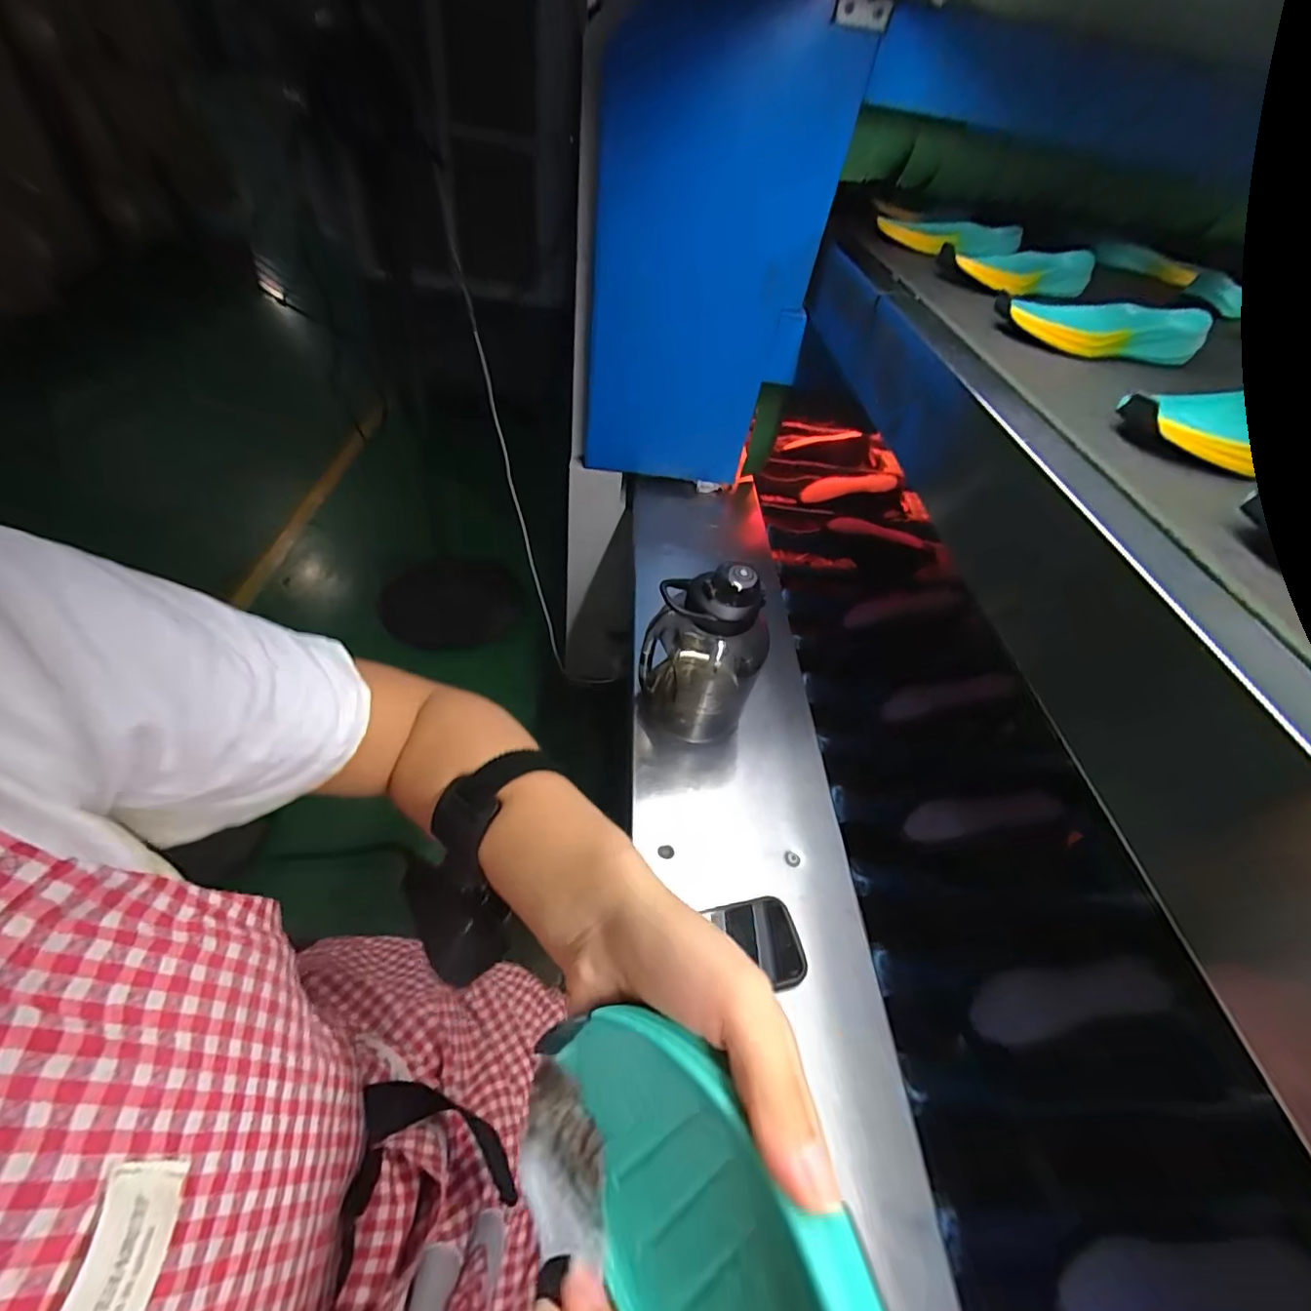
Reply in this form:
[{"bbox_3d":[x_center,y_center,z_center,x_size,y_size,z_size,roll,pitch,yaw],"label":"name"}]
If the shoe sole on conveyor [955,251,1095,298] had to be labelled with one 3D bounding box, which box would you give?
[{"bbox_3d":[0.475,-0.483,0.701,0.214,0.030,0.069,-14,55,-16],"label":"shoe sole on conveyor"}]

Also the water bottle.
[{"bbox_3d":[0.045,-0.004,0.642,0.116,0.231,0.129,5,52,-2],"label":"water bottle"}]

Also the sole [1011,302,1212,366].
[{"bbox_3d":[0.469,-0.336,0.586,0.212,0.045,0.072,-3,53,-8],"label":"sole"}]

